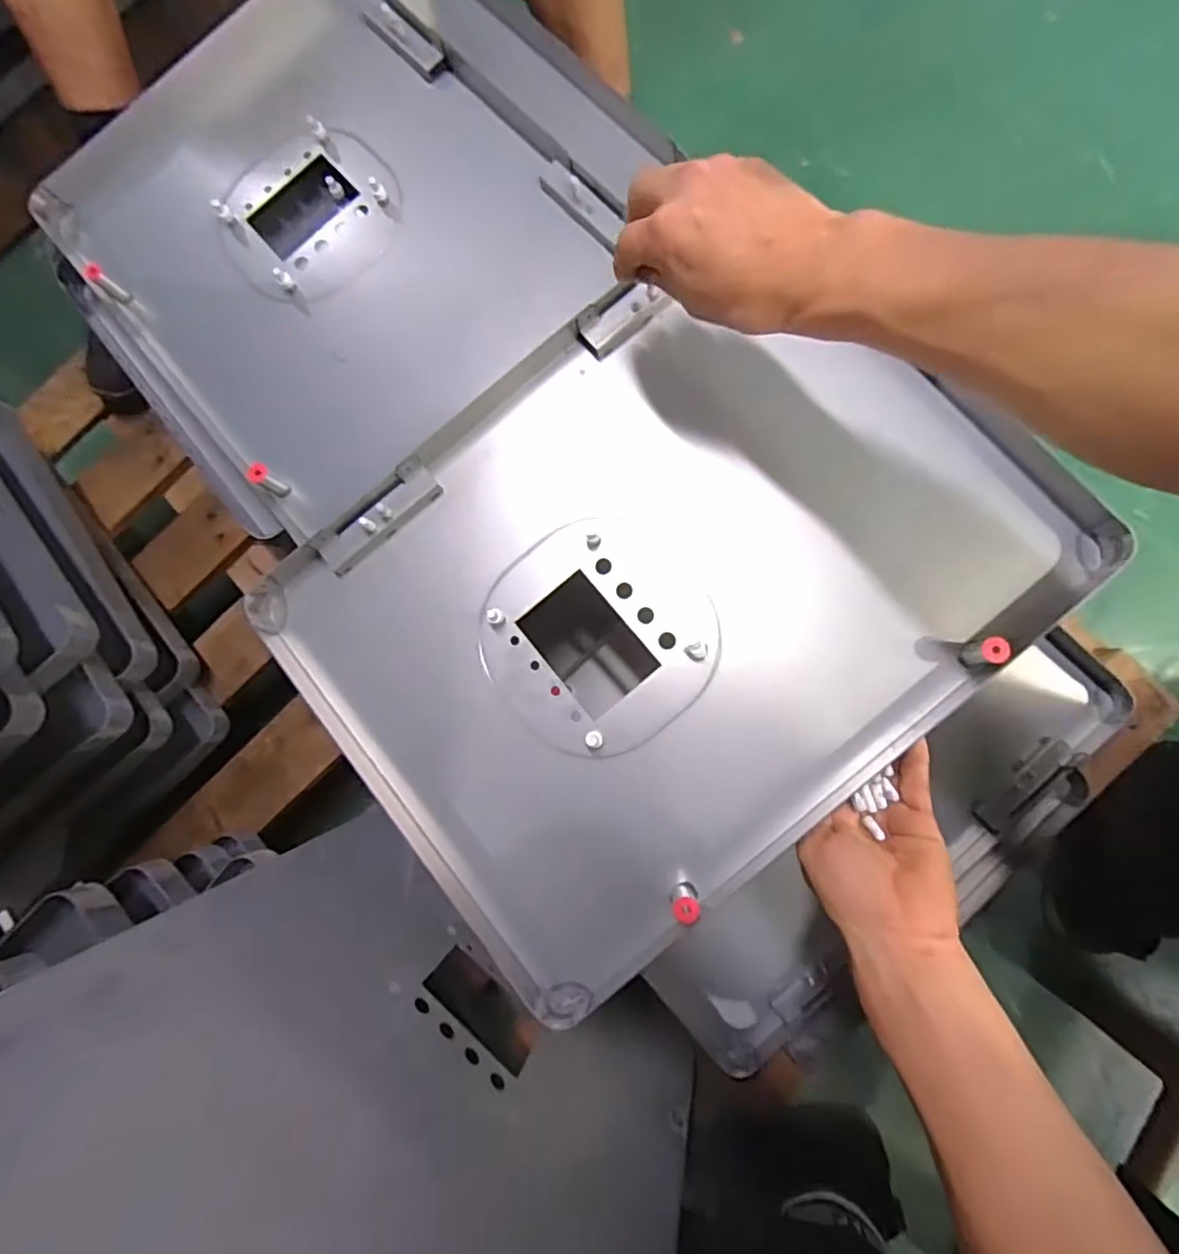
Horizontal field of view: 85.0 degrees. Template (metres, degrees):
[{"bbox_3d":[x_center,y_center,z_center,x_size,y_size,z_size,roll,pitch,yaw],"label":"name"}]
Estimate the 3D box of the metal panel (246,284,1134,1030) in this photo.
[{"bbox_3d":[0.050,-0.025,0.432,0.458,0.030,0.345,-39,81,0],"label":"metal panel"}]

